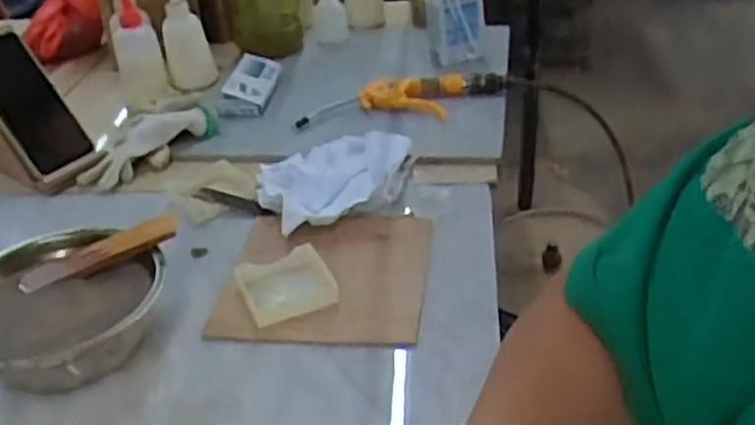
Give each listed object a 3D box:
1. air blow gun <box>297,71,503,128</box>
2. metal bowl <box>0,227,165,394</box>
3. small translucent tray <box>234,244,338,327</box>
[{"bbox_3d":[0.034,-0.143,0.956,0.266,0.028,0.069,-8,33,-5],"label":"air blow gun"},{"bbox_3d":[-0.256,0.085,0.631,0.164,0.067,0.157,-3,33,2],"label":"metal bowl"},{"bbox_3d":[-0.080,0.064,0.683,0.074,0.016,0.077,-16,34,-17],"label":"small translucent tray"}]

